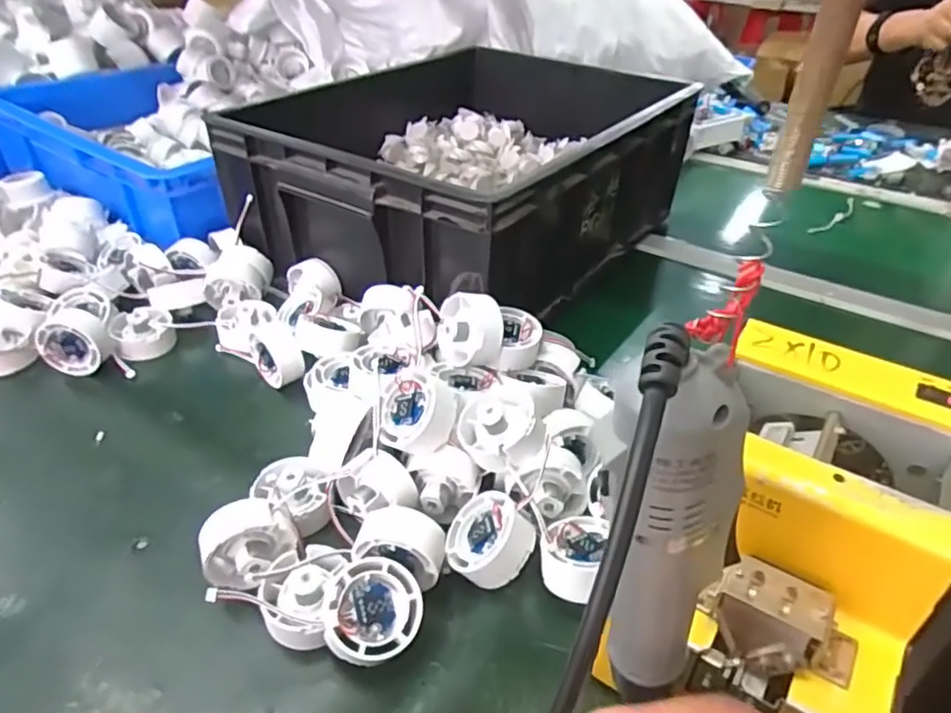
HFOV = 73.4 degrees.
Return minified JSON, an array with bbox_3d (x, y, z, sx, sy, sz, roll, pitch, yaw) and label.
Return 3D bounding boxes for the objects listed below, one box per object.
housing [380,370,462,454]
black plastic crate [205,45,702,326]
[{"bbox_3d":[-0.041,0.038,0.433,0.051,0.029,0.054,21,83,41],"label":"housing"},{"bbox_3d":[-0.011,-0.230,0.745,0.390,0.166,0.468,24,43,27],"label":"black plastic crate"}]

